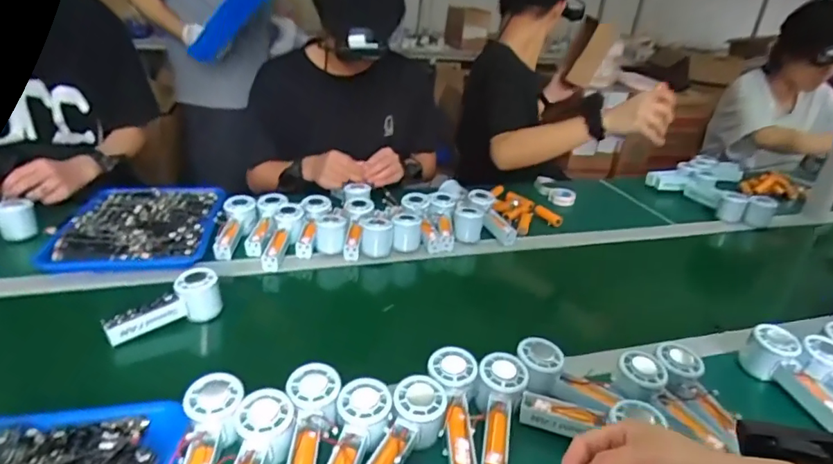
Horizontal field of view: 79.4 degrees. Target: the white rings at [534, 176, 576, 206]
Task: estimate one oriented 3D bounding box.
[{"bbox_3d":[0.349,-0.110,1.283,0.068,0.027,0.139,-3,28,-14],"label":"white rings"}]

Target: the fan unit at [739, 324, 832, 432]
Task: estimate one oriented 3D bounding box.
[{"bbox_3d":[0.502,0.192,0.661,0.056,0.056,0.148,1,28,-7],"label":"fan unit"}]

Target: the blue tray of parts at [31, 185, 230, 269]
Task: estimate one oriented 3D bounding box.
[{"bbox_3d":[-0.492,-0.020,0.912,0.264,0.038,0.322,-3,29,-15],"label":"blue tray of parts"}]

